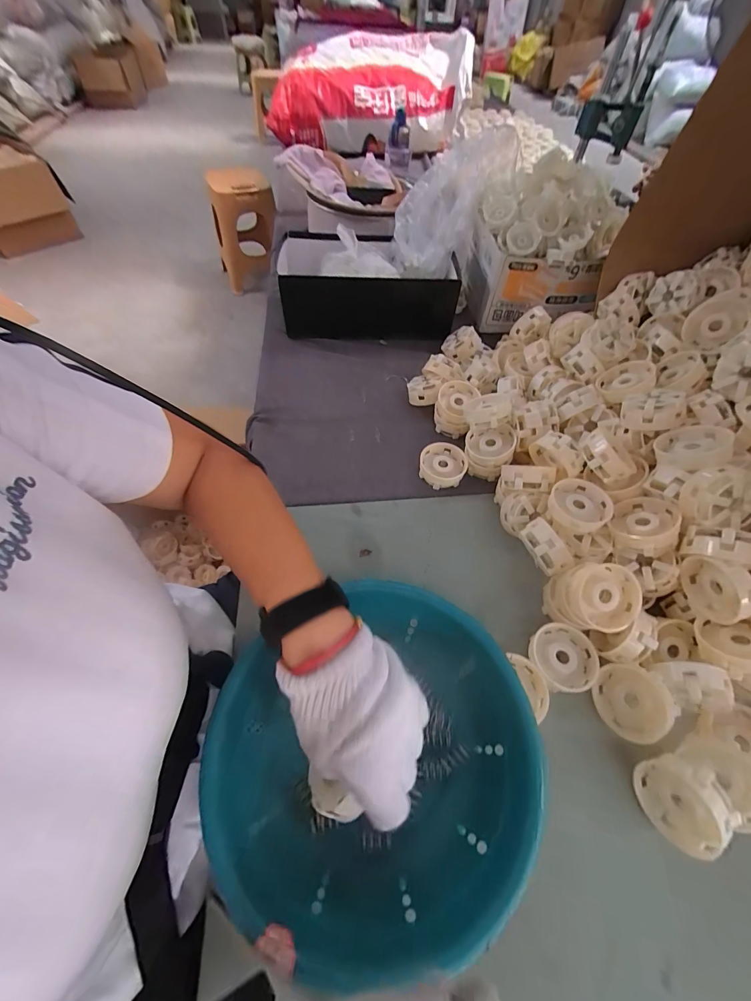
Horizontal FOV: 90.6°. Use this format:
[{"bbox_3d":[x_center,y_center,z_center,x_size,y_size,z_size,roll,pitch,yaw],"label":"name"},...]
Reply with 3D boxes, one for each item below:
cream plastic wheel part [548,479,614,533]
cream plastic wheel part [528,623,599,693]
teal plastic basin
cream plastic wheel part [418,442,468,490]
[{"bbox_3d":[0.243,0.008,0.449,0.065,0.033,0.066,1,55,-2],"label":"cream plastic wheel part"},{"bbox_3d":[0.203,0.169,0.401,0.061,0.022,0.065,1,55,-2],"label":"cream plastic wheel part"},{"bbox_3d":[-0.002,0.215,0.337,0.251,0.083,0.258,0,58,-1],"label":"teal plastic basin"},{"bbox_3d":[0.099,-0.049,0.547,0.067,0.035,0.065,1,55,-2],"label":"cream plastic wheel part"}]

